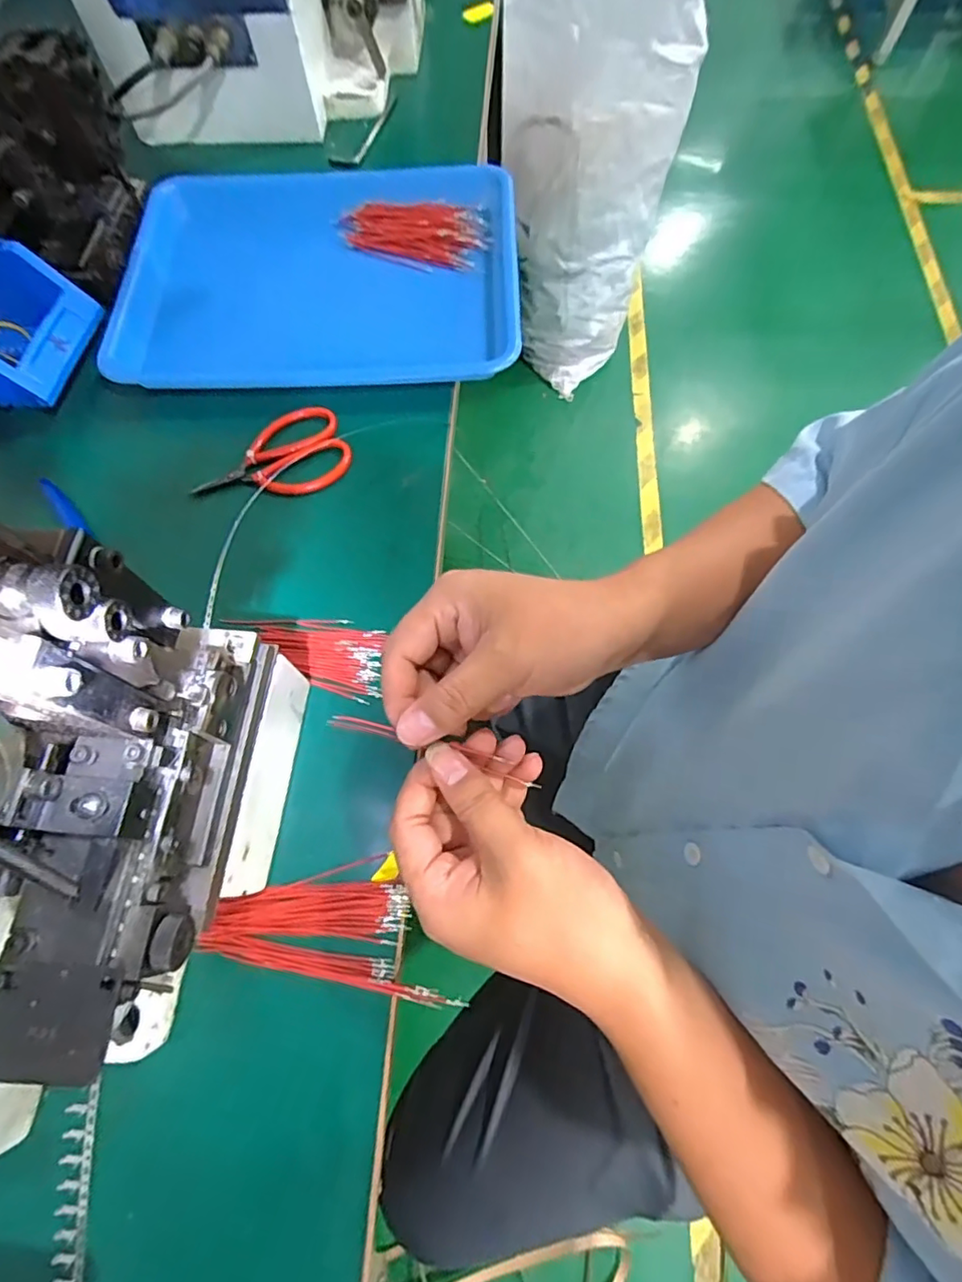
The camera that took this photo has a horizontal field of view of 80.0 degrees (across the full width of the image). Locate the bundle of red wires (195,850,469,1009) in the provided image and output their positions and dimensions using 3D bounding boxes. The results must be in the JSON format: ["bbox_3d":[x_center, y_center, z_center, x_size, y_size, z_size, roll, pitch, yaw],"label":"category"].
[{"bbox_3d":[-0.077,0.154,0.321,0.136,0.017,0.062,10,69,5],"label":"bundle of red wires"}]

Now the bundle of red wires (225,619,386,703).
[{"bbox_3d":[-0.114,0.003,0.377,0.108,0.008,0.047,17,70,8],"label":"bundle of red wires"}]

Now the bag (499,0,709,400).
[{"bbox_3d":[0.199,-0.864,1.172,0.315,0.649,0.239,24,71,10],"label":"bag"}]

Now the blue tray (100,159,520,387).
[{"bbox_3d":[-0.133,-0.316,0.491,0.329,0.033,0.244,-5,68,-1],"label":"blue tray"}]

